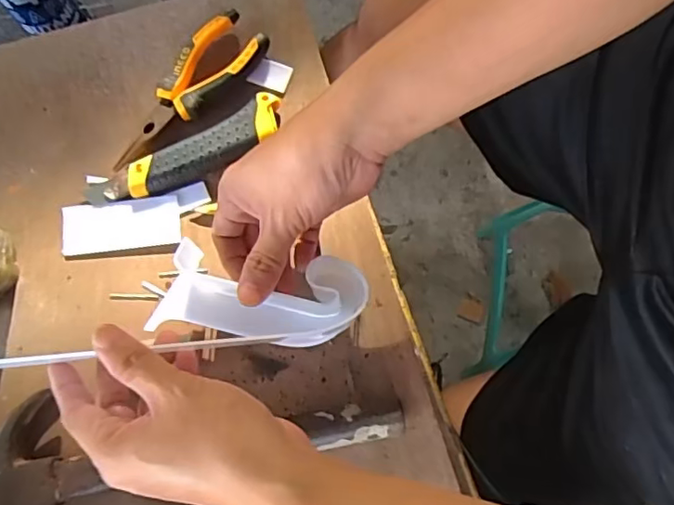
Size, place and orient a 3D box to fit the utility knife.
[{"bbox_3d":[-0.119,-0.076,0.462,0.165,0.024,0.036,-27,79,-7],"label":"utility knife"}]

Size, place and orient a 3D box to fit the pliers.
[{"bbox_3d":[-0.123,-0.131,0.471,0.044,0.024,0.153,42,80,8],"label":"pliers"}]

